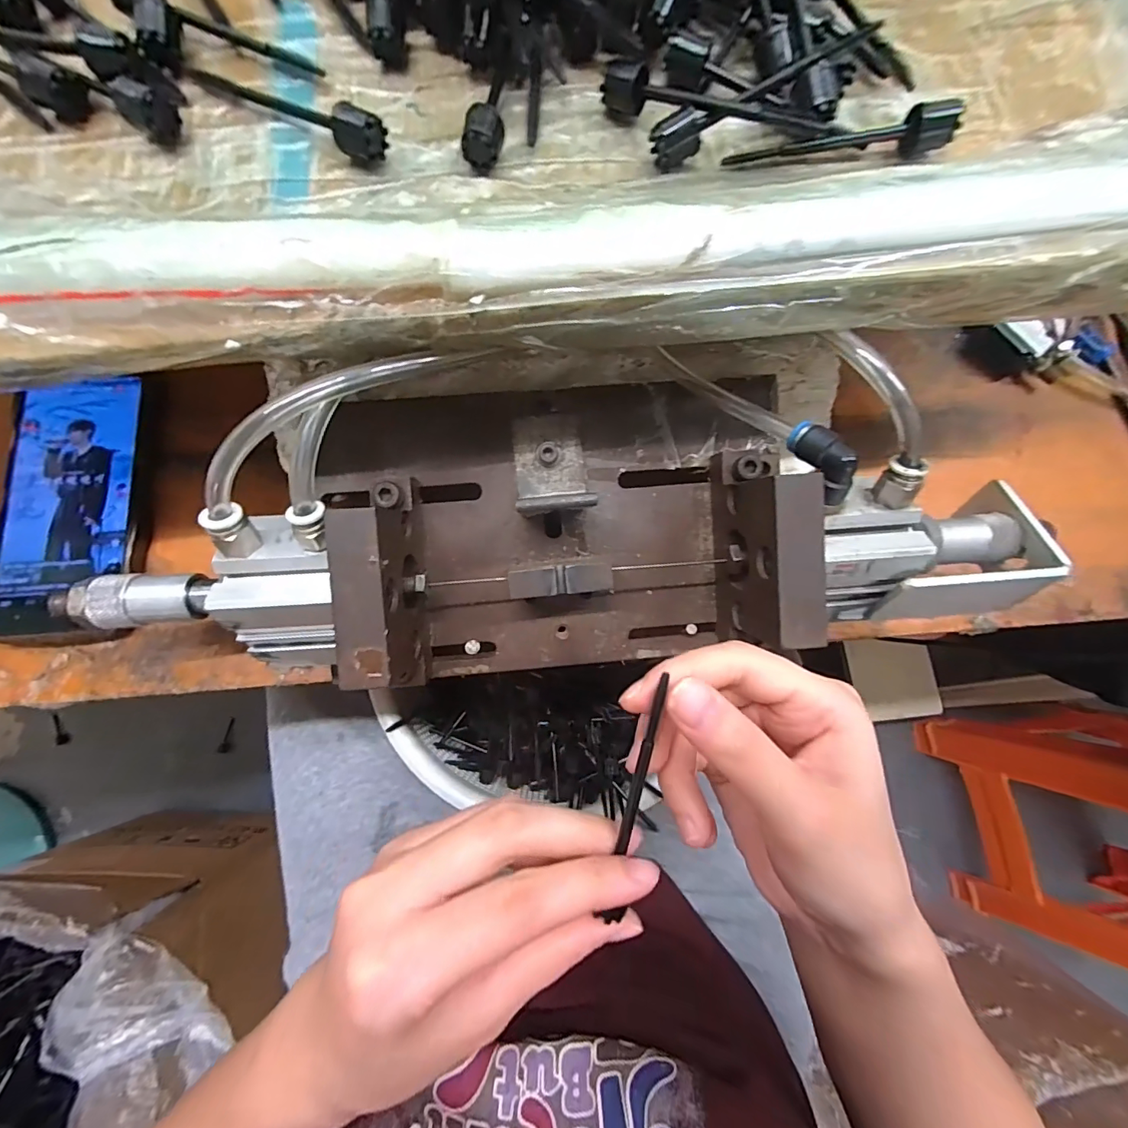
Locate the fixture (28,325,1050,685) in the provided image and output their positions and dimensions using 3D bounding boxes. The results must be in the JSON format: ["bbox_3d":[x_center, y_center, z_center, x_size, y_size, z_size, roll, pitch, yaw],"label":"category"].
[{"bbox_3d":[0.001,-0.030,0.242,0.430,0.113,0.161,-5,77,-3],"label":"fixture"}]

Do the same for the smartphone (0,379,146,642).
[{"bbox_3d":[-0.291,-0.035,0.283,0.074,0.015,0.152,-4,77,-3],"label":"smartphone"}]

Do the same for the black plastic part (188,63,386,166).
[{"bbox_3d":[-0.108,-0.181,0.182,0.090,0.014,0.014,31,78,5],"label":"black plastic part"}]

